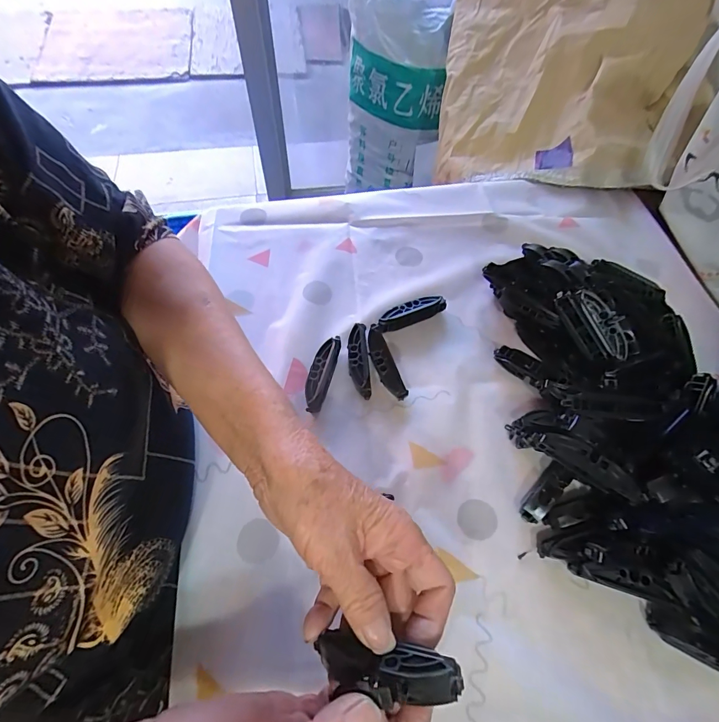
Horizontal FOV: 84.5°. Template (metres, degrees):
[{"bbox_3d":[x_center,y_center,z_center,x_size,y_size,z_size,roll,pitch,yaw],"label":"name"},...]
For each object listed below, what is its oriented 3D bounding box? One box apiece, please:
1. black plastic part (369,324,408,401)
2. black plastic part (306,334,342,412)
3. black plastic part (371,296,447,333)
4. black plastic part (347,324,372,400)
[{"bbox_3d":[0.023,0.003,0.386,0.018,0.017,0.077,-18,62,-12],"label":"black plastic part"},{"bbox_3d":[-0.037,0.011,0.380,0.021,0.013,0.084,12,60,5],"label":"black plastic part"},{"bbox_3d":[0.051,-0.050,0.422,0.085,0.018,0.019,-22,63,-14],"label":"black plastic part"},{"bbox_3d":[0.000,0.001,0.388,0.020,0.016,0.077,-3,60,-4],"label":"black plastic part"}]

